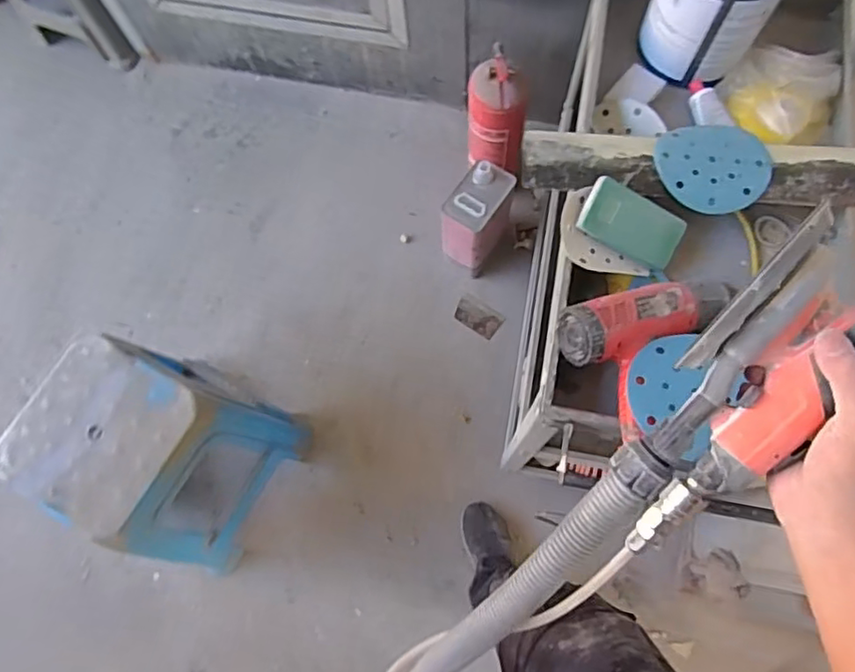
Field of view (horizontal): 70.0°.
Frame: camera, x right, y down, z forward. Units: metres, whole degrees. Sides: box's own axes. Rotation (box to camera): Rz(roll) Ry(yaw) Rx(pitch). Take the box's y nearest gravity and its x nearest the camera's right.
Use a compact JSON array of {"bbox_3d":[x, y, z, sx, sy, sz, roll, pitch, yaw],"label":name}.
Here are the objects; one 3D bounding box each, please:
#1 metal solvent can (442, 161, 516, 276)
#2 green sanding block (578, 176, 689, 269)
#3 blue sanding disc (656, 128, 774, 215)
[{"bbox_3d":[0.109,-0.266,1.440,0.124,0.236,0.154,29,74,10],"label":"metal solvent can"},{"bbox_3d":[0.263,-0.141,0.781,0.136,0.023,0.071,23,107,-18],"label":"green sanding block"},{"bbox_3d":[0.369,-0.221,0.798,0.140,0.017,0.126,28,78,10],"label":"blue sanding disc"}]

